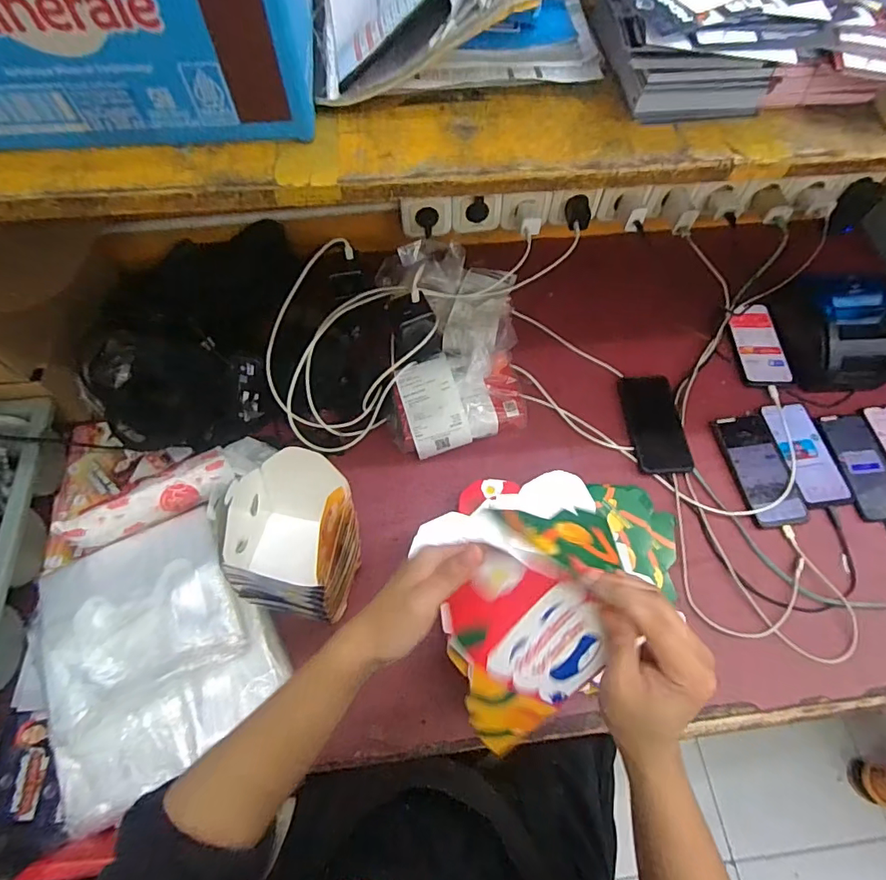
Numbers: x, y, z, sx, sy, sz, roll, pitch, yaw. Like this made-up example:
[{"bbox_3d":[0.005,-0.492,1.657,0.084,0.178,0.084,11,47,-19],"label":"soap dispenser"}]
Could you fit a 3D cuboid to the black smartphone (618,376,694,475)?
[{"bbox_3d":[0.318,-0.025,0.740,0.077,0.016,0.163,-3,58,2],"label":"black smartphone"}]

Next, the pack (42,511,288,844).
[{"bbox_3d":[-0.338,0.239,0.570,0.250,0.054,0.289,-25,66,-13],"label":"pack"}]

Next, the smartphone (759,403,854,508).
[{"bbox_3d":[0.531,0.019,0.724,0.077,0.009,0.162,-6,63,-4],"label":"smartphone"}]

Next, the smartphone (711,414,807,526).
[{"bbox_3d":[0.455,0.041,0.708,0.077,0.008,0.165,-9,64,-5],"label":"smartphone"}]

